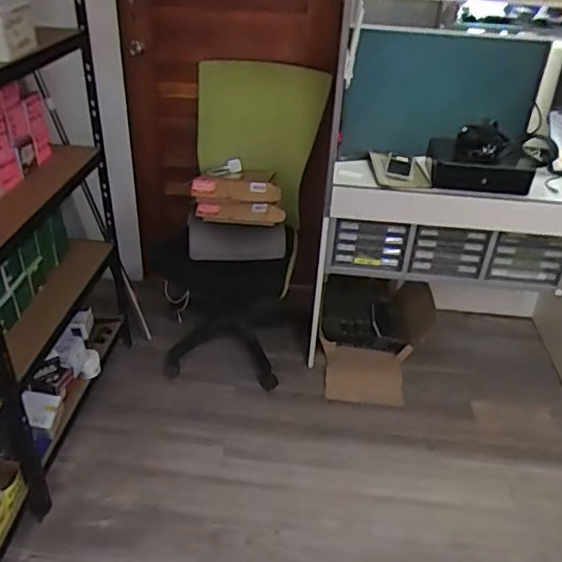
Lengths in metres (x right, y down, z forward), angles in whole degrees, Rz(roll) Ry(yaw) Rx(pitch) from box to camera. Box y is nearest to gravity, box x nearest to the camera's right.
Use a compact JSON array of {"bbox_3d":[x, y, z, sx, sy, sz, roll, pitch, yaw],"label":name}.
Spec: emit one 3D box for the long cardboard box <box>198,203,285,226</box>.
[{"bbox_3d":[-0.127,-0.210,1.776,0.271,0.065,0.034,2,32,-2],"label":"long cardboard box"}]

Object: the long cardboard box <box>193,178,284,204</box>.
[{"bbox_3d":[-0.140,-0.284,1.751,0.278,0.065,0.049,-1,33,-6],"label":"long cardboard box"}]

